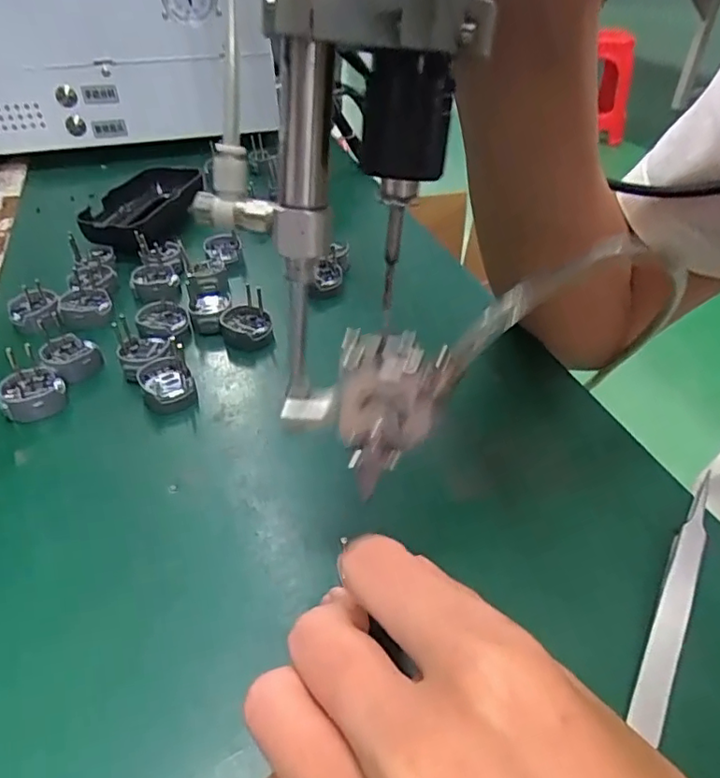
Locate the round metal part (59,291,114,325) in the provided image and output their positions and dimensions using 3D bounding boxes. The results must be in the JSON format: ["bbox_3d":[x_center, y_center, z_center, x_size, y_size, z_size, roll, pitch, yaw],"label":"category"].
[{"bbox_3d":[-0.160,-0.048,0.340,0.027,0.009,0.031,-21,44,-21],"label":"round metal part"}]

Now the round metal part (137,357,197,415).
[{"bbox_3d":[-0.096,-0.001,0.286,0.023,0.014,0.030,-22,45,-22],"label":"round metal part"}]

